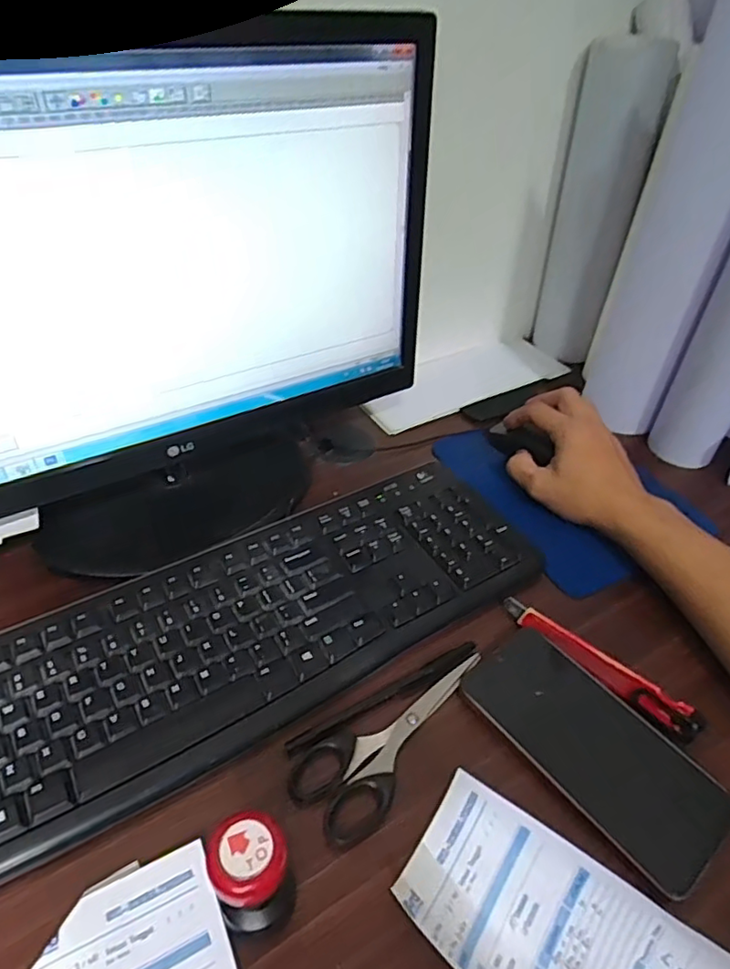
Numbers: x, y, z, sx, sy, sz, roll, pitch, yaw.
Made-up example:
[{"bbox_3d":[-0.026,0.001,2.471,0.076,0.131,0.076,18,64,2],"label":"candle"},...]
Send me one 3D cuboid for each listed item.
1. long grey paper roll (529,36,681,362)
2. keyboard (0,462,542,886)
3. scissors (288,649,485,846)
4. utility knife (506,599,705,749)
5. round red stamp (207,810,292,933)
[{"bbox_3d":[0.232,-0.282,0.642,0.074,0.307,0.066,3,41,-1],"label":"long grey paper roll"},{"bbox_3d":[-0.077,0.102,0.427,0.425,0.035,0.151,-22,51,-25],"label":"keyboard"},{"bbox_3d":[0.028,0.162,0.372,0.147,0.008,0.057,-21,51,-24],"label":"scissors"},{"bbox_3d":[0.158,0.124,0.414,0.141,0.020,0.019,34,52,26],"label":"utility knife"},{"bbox_3d":[-0.054,0.186,0.285,0.033,0.070,0.035,3,45,-3],"label":"round red stamp"}]

